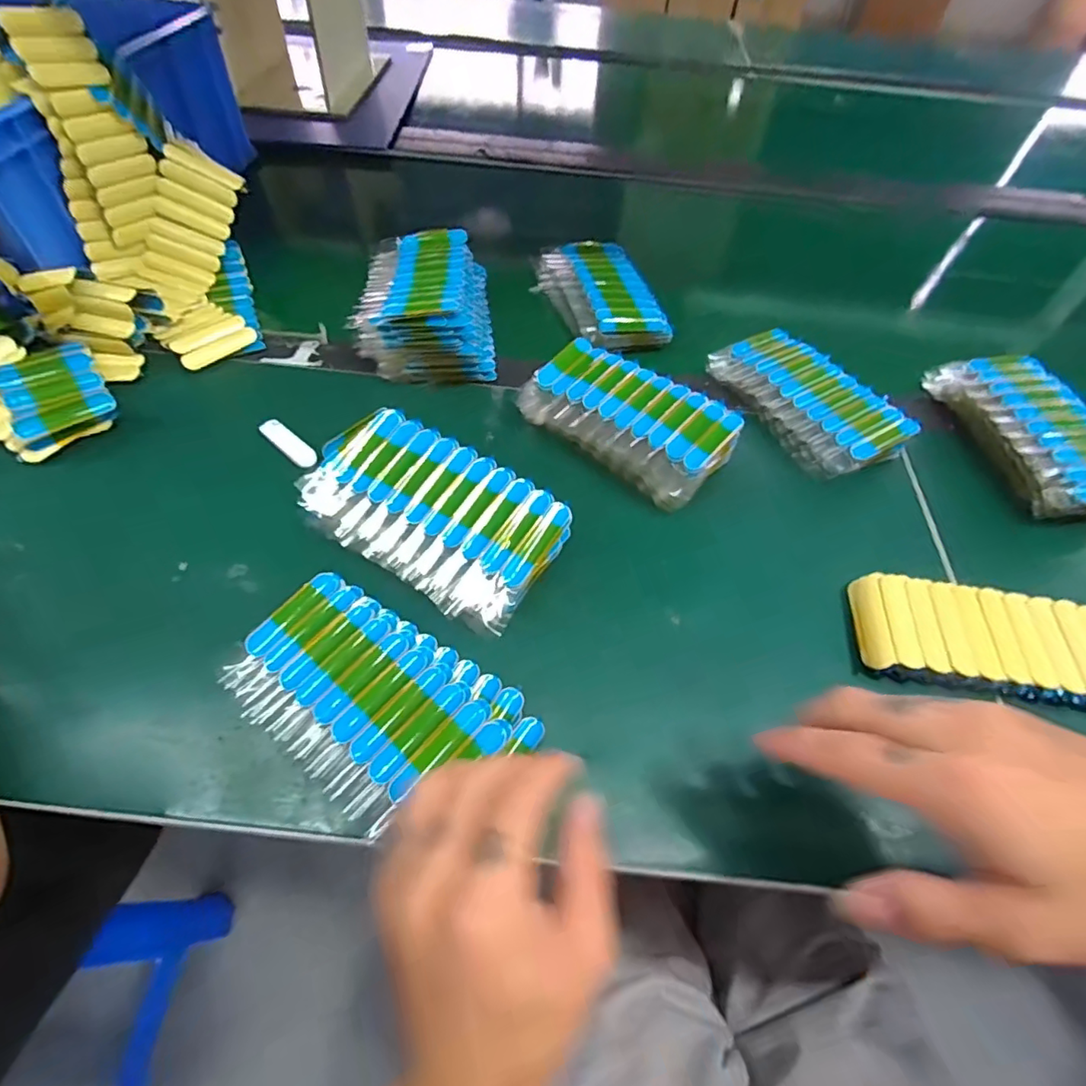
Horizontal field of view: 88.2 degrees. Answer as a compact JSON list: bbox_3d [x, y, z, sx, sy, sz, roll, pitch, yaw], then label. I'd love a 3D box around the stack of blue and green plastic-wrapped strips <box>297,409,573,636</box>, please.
[{"bbox_3d":[-0.084,-0.030,0.372,0.194,0.036,0.100,28,58,15],"label":"stack of blue and green plastic-wrapped strips"}]

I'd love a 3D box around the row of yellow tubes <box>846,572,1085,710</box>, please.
[{"bbox_3d":[0.271,0.059,0.342,0.148,0.021,0.065,7,55,1],"label":"row of yellow tubes"}]

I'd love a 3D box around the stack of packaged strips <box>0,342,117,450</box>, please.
[{"bbox_3d":[-0.359,-0.112,0.413,0.061,0.012,0.078,-27,74,-31],"label":"stack of packaged strips"}]

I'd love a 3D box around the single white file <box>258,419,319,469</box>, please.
[{"bbox_3d":[-0.189,-0.075,0.417,0.058,0.004,0.017,37,61,20],"label":"single white file"}]

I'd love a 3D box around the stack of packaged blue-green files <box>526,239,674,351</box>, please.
[{"bbox_3d":[0.053,-0.240,0.538,0.096,0.027,0.153,-8,56,-9],"label":"stack of packaged blue-green files"}]

